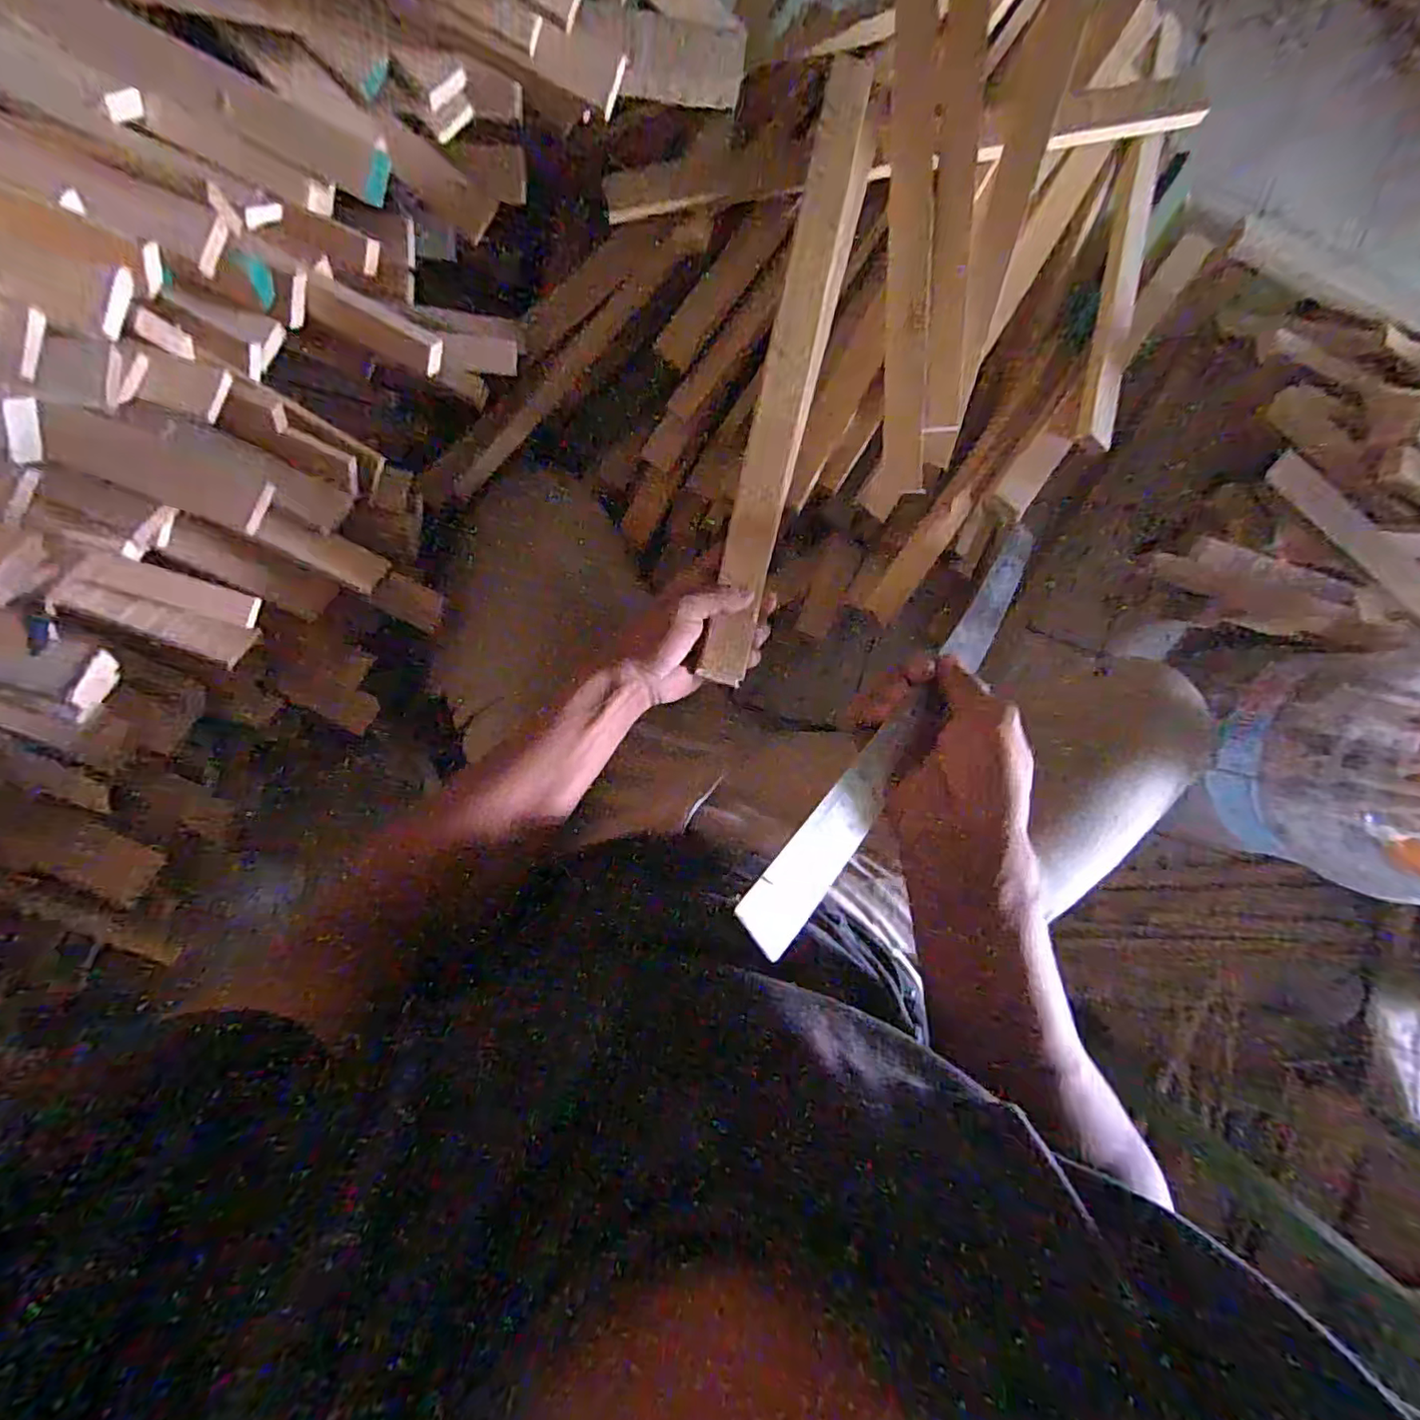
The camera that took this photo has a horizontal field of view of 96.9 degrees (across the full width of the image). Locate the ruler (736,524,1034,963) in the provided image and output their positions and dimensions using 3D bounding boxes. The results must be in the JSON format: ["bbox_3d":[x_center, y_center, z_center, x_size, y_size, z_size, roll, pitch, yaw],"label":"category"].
[{"bbox_3d":[0.134,-0.016,0.373,0.036,0.010,0.392,53,52,-9],"label":"ruler"}]

